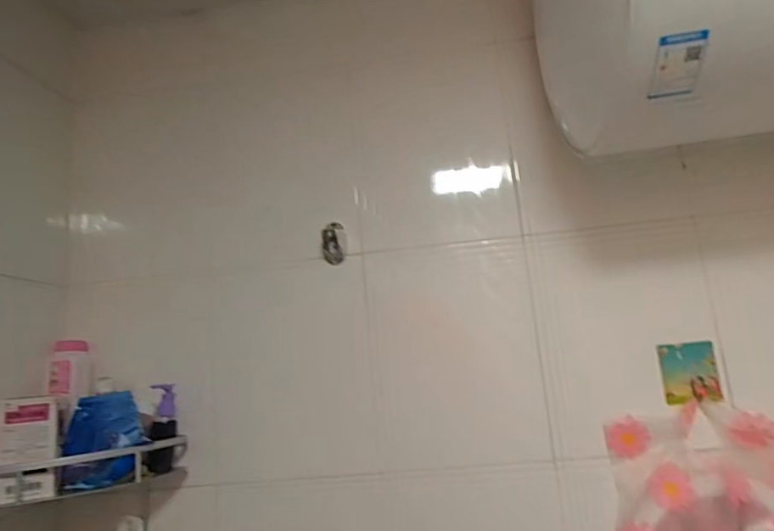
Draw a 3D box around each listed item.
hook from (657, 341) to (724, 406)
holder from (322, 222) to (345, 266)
[{"bbox_3d":[0.432,0.153,0.743,0.078,0.083,0.004,-4,-15,6],"label":"hook"},{"bbox_3d":[-0.084,-0.035,0.825,0.034,0.061,0.034,-4,-10,-8],"label":"holder"}]

